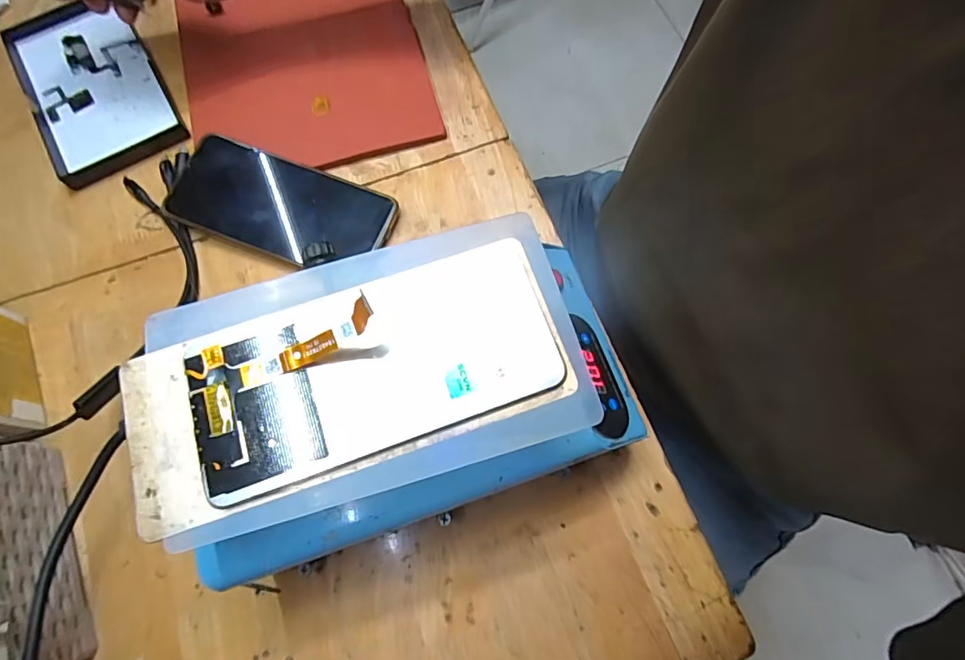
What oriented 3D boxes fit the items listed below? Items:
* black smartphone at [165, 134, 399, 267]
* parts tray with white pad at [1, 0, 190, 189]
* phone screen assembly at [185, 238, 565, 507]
[{"bbox_3d":[-0.153,-0.097,0.391,0.165,0.013,0.079,15,77,1],"label":"black smartphone"},{"bbox_3d":[-0.331,-0.208,0.433,0.102,0.013,0.176,-30,76,-7],"label":"parts tray with white pad"},{"bbox_3d":[-0.046,0.014,0.217,0.156,0.021,0.070,-20,73,-6],"label":"phone screen assembly"}]

